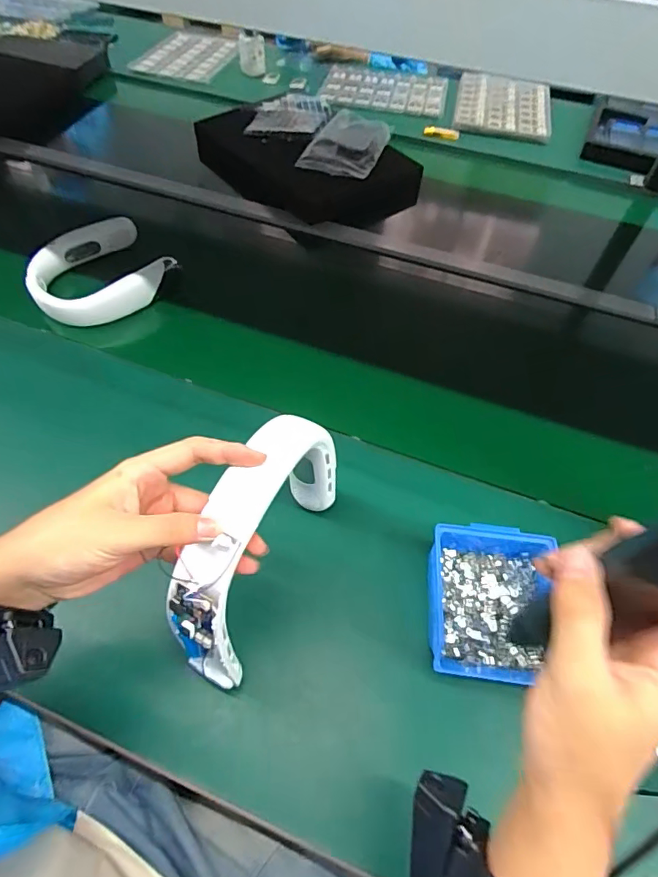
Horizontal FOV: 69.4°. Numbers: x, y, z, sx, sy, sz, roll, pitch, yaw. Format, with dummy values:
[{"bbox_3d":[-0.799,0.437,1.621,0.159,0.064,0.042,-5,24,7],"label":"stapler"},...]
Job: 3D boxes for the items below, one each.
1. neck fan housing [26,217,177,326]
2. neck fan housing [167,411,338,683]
[{"bbox_3d":[-0.348,-0.251,0.718,0.191,0.049,0.183,1,57,-2],"label":"neck fan housing"},{"bbox_3d":[-0.061,0.086,0.410,0.056,0.162,0.207,22,57,11],"label":"neck fan housing"}]

